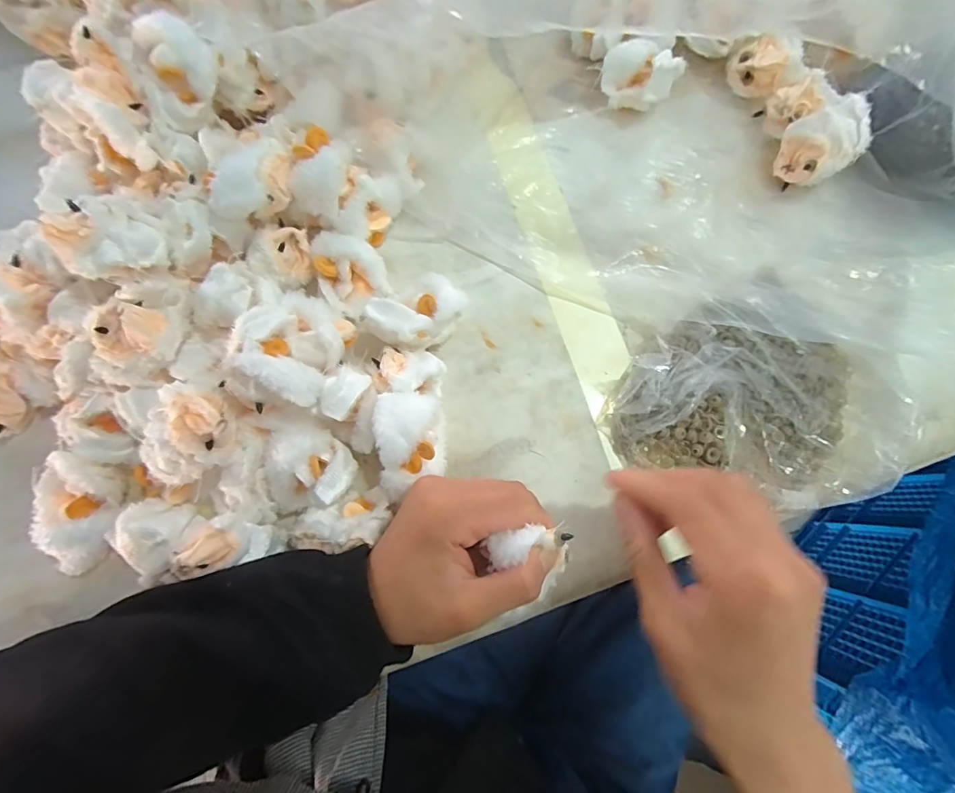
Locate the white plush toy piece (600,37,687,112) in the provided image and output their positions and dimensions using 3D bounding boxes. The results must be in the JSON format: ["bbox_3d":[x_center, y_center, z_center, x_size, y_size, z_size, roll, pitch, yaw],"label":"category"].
[{"bbox_3d":[0.133,-0.264,0.379,0.057,0.050,0.039,33,80,6],"label":"white plush toy piece"}]

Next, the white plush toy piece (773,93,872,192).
[{"bbox_3d":[0.270,-0.198,0.359,0.044,0.048,0.049,-13,79,-4],"label":"white plush toy piece"}]

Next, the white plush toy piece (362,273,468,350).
[{"bbox_3d":[-0.042,-0.056,0.322,0.065,0.044,0.040,-40,81,-8],"label":"white plush toy piece"}]

